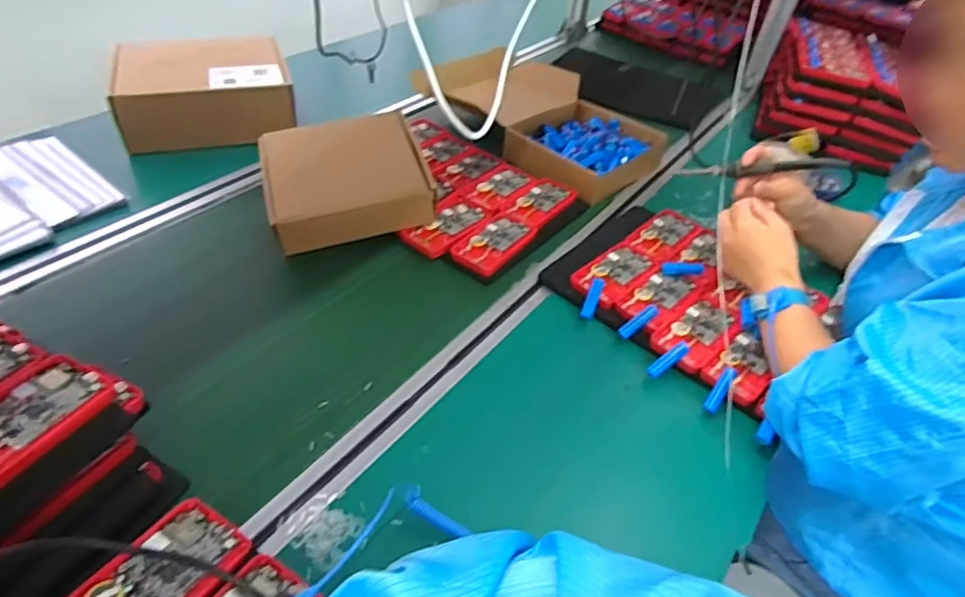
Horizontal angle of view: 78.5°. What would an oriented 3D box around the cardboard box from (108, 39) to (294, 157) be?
[{"bbox_3d":[-0.452,-0.341,0.965,0.248,0.092,0.231,-12,46,-19],"label":"cardboard box"}]

